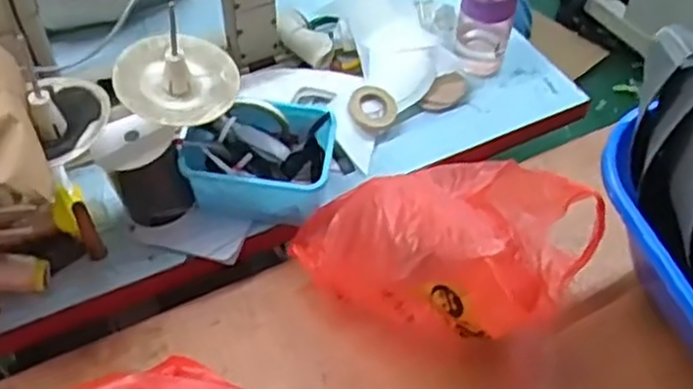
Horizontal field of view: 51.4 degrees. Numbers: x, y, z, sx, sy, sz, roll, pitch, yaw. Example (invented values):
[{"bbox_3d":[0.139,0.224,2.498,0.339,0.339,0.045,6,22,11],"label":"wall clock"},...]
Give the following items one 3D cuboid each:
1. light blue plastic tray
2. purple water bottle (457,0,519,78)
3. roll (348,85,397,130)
[{"bbox_3d":[-0.099,-0.046,0.849,0.166,0.081,0.123,5,50,4],"label":"light blue plastic tray"},{"bbox_3d":[0.193,-0.254,0.986,0.077,0.200,0.068,8,50,6],"label":"purple water bottle"},{"bbox_3d":[0.034,-0.114,0.963,0.063,0.016,0.063,3,76,-11],"label":"roll"}]

